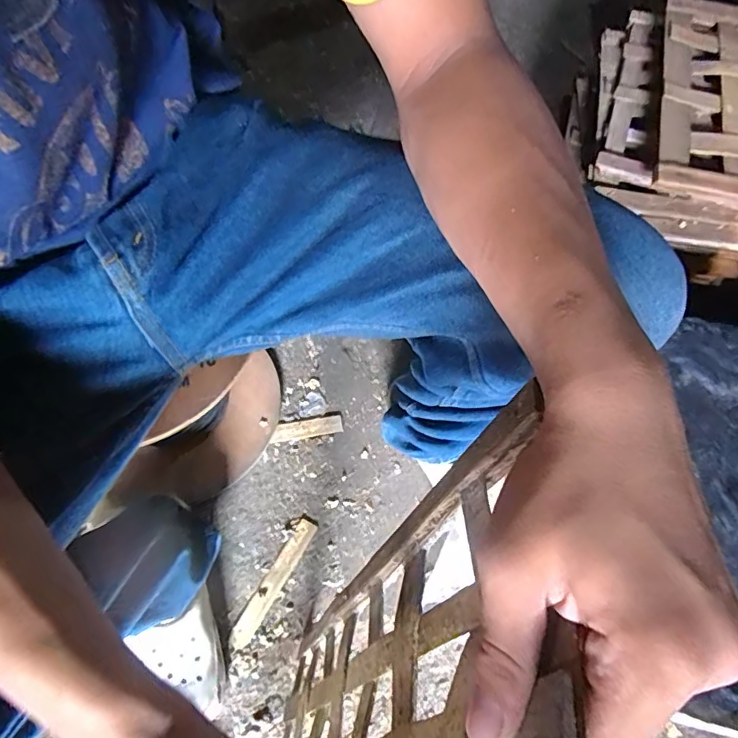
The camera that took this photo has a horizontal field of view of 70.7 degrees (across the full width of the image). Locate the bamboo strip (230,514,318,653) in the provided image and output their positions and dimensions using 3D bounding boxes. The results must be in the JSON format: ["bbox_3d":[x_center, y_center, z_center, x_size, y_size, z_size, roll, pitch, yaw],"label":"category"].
[{"bbox_3d":[-0.122,0.276,0.674,0.027,0.004,0.169,27,68,9],"label":"bamboo strip"}]

